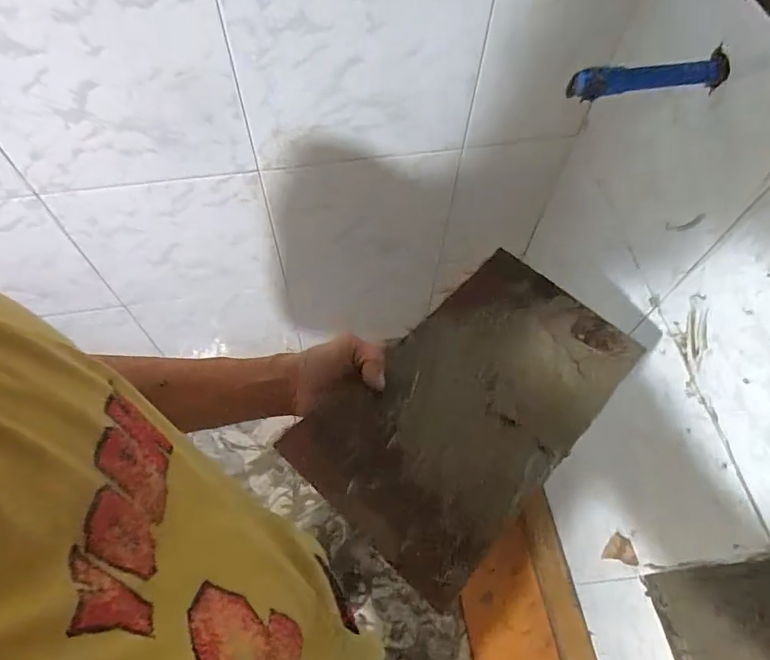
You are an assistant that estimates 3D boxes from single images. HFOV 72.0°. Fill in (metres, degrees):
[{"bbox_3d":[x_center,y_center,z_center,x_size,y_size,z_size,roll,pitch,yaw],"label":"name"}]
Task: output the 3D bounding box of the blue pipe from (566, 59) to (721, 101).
[{"bbox_3d":[0.263,-0.252,0.535,0.153,0.028,0.022,-8,61,-6],"label":"blue pipe"}]

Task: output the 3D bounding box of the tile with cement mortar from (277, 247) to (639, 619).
[{"bbox_3d":[0.091,0.067,0.527,0.193,0.026,0.345,39,67,19],"label":"tile with cement mortar"}]

